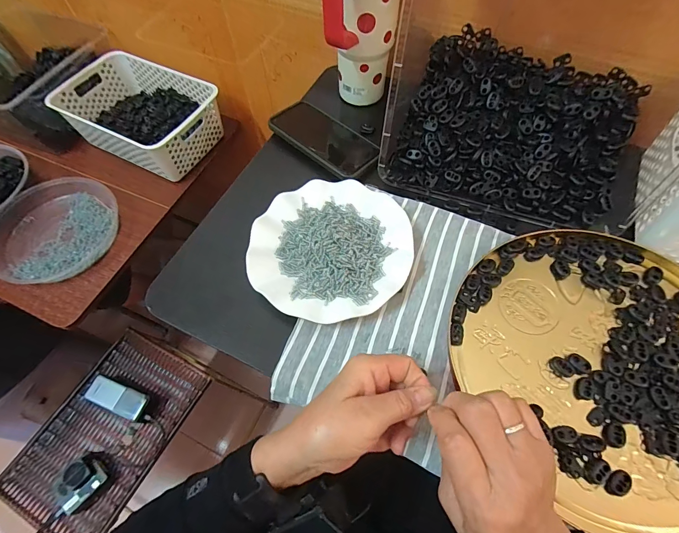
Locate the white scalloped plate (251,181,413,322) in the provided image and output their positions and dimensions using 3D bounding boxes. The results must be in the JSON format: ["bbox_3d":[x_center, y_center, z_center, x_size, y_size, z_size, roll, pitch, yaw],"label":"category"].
[{"bbox_3d":[-0.011,-0.023,0.404,0.175,0.023,0.176,0,63,1],"label":"white scalloped plate"}]

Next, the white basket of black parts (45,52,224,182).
[{"bbox_3d":[-0.427,-0.334,0.768,0.320,0.107,0.210,25,66,13],"label":"white basket of black parts"}]

